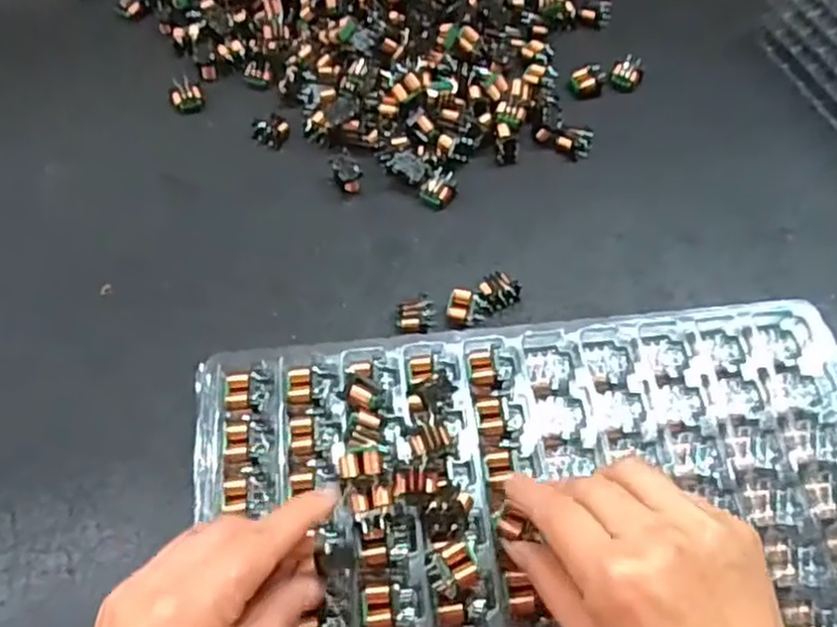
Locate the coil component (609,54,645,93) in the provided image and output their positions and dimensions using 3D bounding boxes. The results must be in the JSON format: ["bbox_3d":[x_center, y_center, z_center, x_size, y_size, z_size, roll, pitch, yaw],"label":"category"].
[{"bbox_3d":[0.152,-0.174,0.513,0.021,0.012,0.027,23,63,11],"label":"coil component"}]

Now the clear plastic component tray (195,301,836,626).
[{"bbox_3d":[0.068,0.108,0.325,0.332,0.031,0.235,-6,61,-5],"label":"clear plastic component tray"}]

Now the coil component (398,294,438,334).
[{"bbox_3d":[-0.001,0.001,0.412,0.022,0.011,0.025,4,61,1],"label":"coil component"}]

